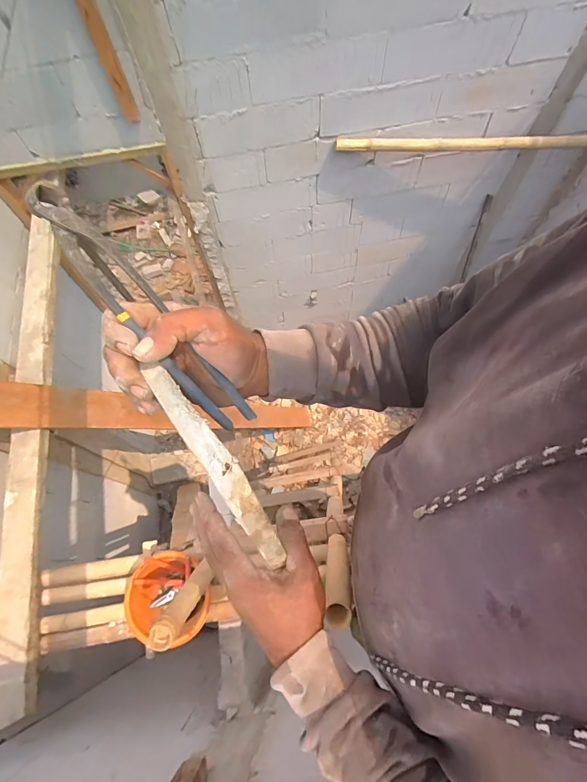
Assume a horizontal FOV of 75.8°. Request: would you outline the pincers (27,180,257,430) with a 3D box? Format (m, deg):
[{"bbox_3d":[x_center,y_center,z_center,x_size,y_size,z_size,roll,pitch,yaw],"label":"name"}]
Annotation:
[{"bbox_3d":[-0.122,-0.064,0.309,0.035,0.015,0.241,-41,97,-14],"label":"pincers"}]

